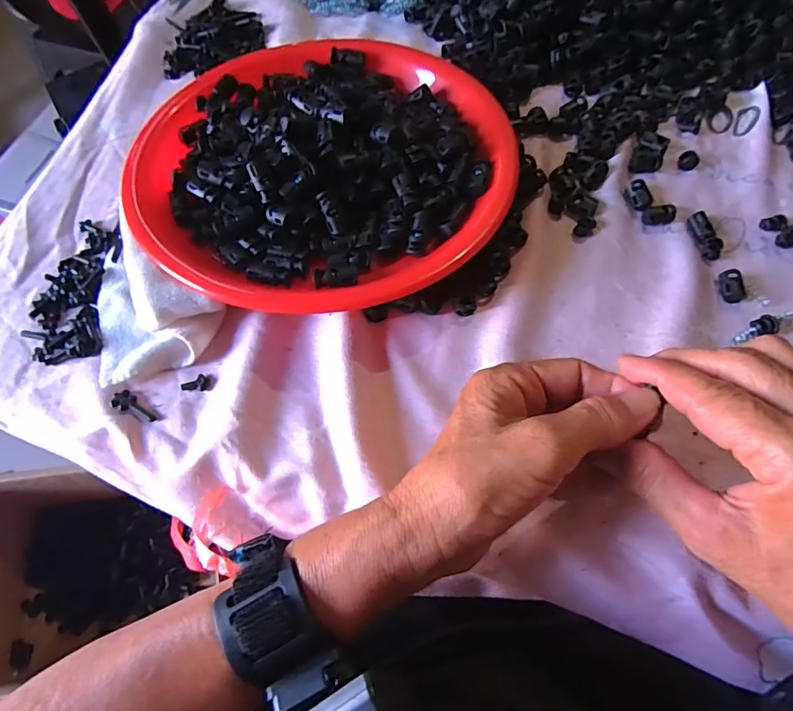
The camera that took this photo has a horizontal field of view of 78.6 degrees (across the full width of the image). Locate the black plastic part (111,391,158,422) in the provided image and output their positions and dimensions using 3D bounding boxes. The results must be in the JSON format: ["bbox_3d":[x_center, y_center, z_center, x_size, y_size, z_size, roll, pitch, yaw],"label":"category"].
[{"bbox_3d":[-0.157,0.031,0.291,0.028,0.005,0.011,33,72,2],"label":"black plastic part"}]

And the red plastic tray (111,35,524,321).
[{"bbox_3d":[-0.052,-0.141,0.336,0.258,0.042,0.238,-17,68,-5],"label":"red plastic tray"}]

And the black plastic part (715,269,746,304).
[{"bbox_3d":[0.215,-0.044,0.311,0.015,0.008,0.022,-11,67,-2],"label":"black plastic part"}]

